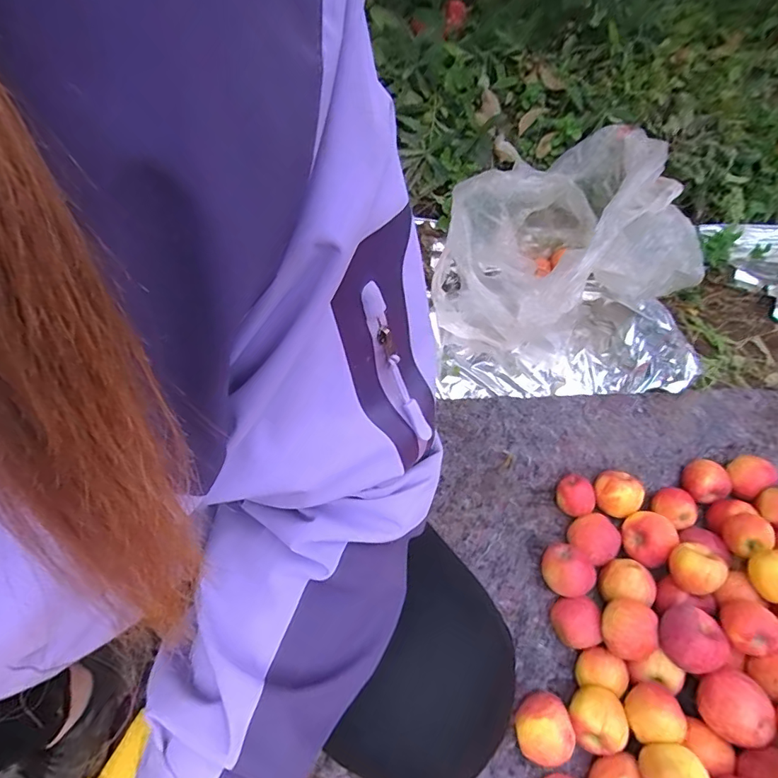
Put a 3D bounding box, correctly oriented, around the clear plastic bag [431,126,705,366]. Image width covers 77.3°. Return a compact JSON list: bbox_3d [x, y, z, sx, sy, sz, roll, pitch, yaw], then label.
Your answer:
[{"bbox_3d":[0.339,-0.313,0.998,0.452,0.263,0.432,-23,63,-11],"label":"clear plastic bag"}]

